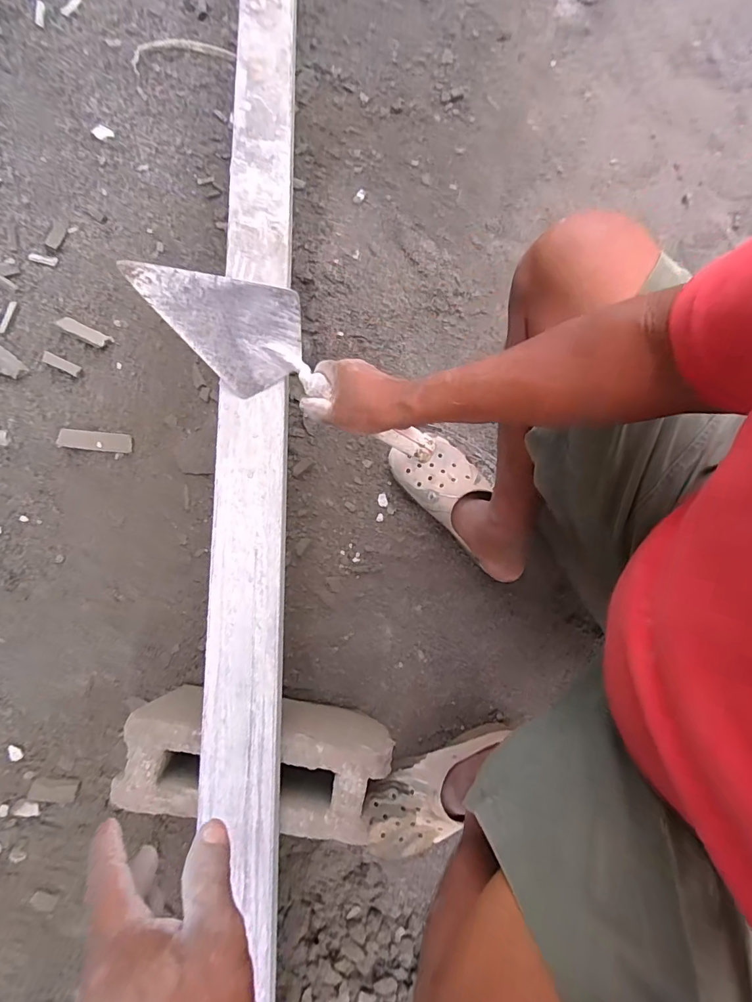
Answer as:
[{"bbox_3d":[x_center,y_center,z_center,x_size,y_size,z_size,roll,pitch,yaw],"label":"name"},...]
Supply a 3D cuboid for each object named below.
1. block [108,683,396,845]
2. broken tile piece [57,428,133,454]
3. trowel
[{"bbox_3d":[-0.138,0.319,0.580,0.300,0.196,0.109,10,79,2],"label":"block"},{"bbox_3d":[-0.446,-0.096,0.710,0.104,0.009,0.031,5,79,-14],"label":"broken tile piece"},{"bbox_3d":[-0.088,-0.155,0.508,0.352,0.069,0.105,30,80,-12],"label":"trowel"}]

